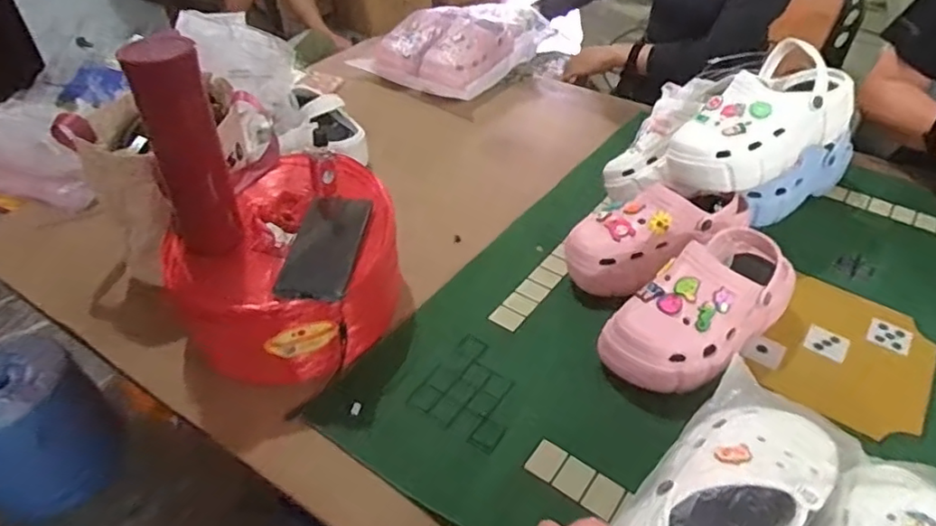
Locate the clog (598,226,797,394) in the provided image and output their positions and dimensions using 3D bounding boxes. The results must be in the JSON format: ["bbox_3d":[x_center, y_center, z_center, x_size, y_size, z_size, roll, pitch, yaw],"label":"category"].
[{"bbox_3d":[0.264,0.056,0.688,0.249,0.109,0.108,-30,48,-29],"label":"clog"}]

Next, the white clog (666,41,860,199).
[{"bbox_3d":[0.381,-0.188,0.799,0.237,0.121,0.113,-20,44,-20],"label":"white clog"}]

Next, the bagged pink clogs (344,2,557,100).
[{"bbox_3d":[-0.031,-0.487,1.311,0.295,0.110,0.367,19,45,23],"label":"bagged pink clogs"}]

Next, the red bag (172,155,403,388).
[{"bbox_3d":[-0.205,0.001,0.720,0.218,0.167,0.262,18,44,21],"label":"red bag"}]

